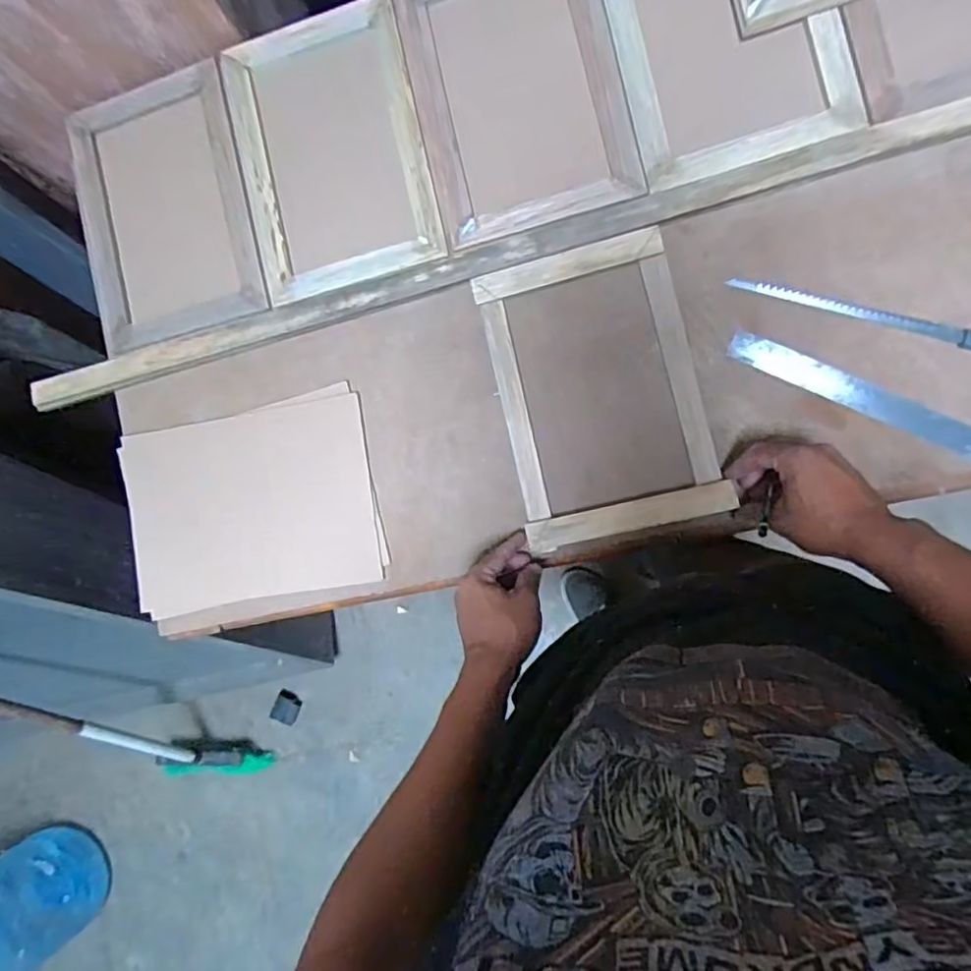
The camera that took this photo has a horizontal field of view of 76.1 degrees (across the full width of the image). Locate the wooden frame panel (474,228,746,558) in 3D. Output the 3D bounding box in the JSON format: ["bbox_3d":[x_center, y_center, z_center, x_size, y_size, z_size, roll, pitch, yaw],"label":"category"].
[{"bbox_3d":[0.114,-0.097,0.633,0.199,0.018,0.294,-14,89,9],"label":"wooden frame panel"}]

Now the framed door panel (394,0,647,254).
[{"bbox_3d":[0.028,-0.416,0.644,0.202,0.020,0.302,-13,85,10],"label":"framed door panel"}]

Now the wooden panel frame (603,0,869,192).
[{"bbox_3d":[0.229,-0.456,0.605,0.199,0.008,0.288,-14,85,10],"label":"wooden panel frame"}]

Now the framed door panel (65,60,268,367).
[{"bbox_3d":[-0.375,-0.310,0.717,0.213,0.026,0.286,-14,85,10],"label":"framed door panel"}]

